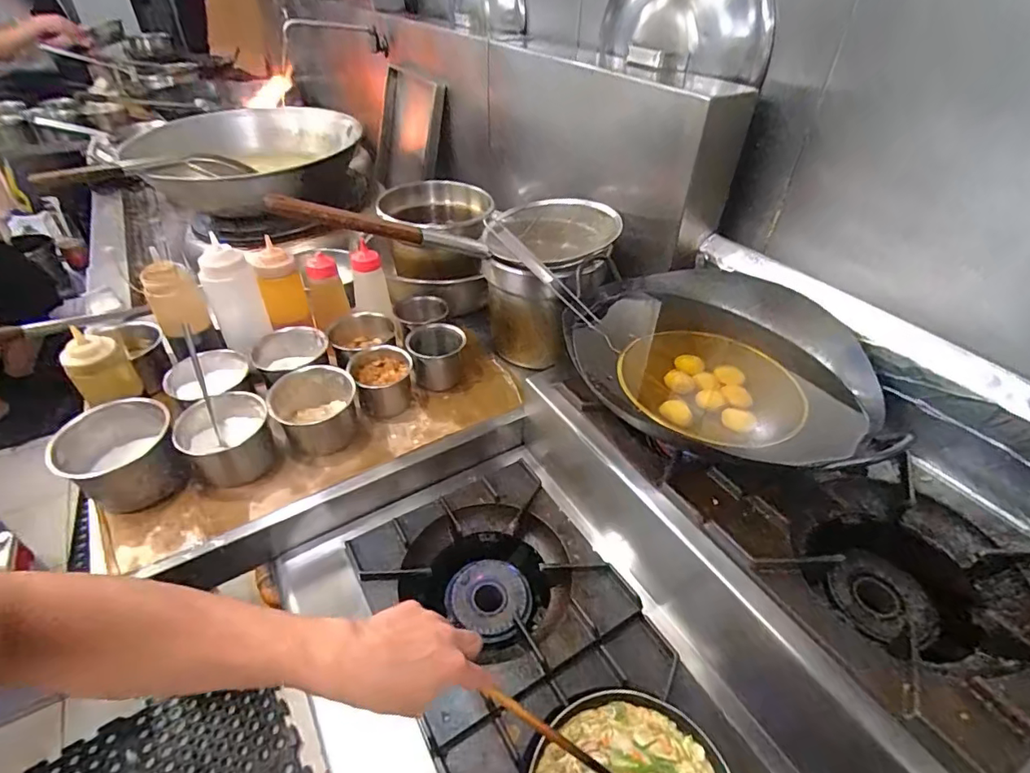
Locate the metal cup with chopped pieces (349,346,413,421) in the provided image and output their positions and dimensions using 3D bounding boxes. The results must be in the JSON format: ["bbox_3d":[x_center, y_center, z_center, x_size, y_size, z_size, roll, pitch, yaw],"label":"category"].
[{"bbox_3d":[-0.215,-0.002,0.837,0.090,0.083,0.095,-5,40,-9],"label":"metal cup with chopped pieces"}]

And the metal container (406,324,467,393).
[{"bbox_3d":[-0.135,-0.049,0.895,0.092,0.086,0.082,2,40,-1],"label":"metal container"}]

